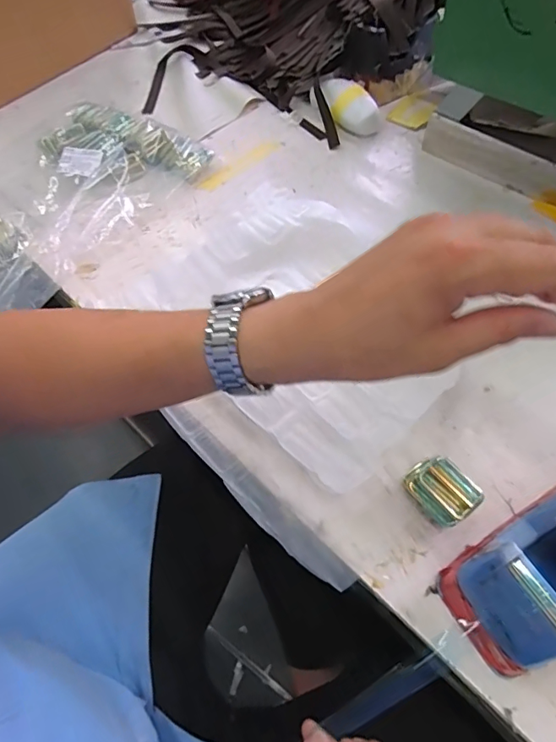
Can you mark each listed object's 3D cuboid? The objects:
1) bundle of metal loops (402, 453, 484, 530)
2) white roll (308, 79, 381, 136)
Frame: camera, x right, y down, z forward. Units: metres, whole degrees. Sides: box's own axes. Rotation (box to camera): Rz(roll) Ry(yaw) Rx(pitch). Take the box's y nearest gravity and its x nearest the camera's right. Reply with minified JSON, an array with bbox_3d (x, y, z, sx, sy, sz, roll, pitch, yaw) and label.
[{"bbox_3d":[0.123,0.091,0.358,0.035,0.032,0.051,-36,63,-18],"label":"bundle of metal loops"},{"bbox_3d":[0.094,-0.379,0.671,0.057,0.042,0.115,-26,60,-13],"label":"white roll"}]

